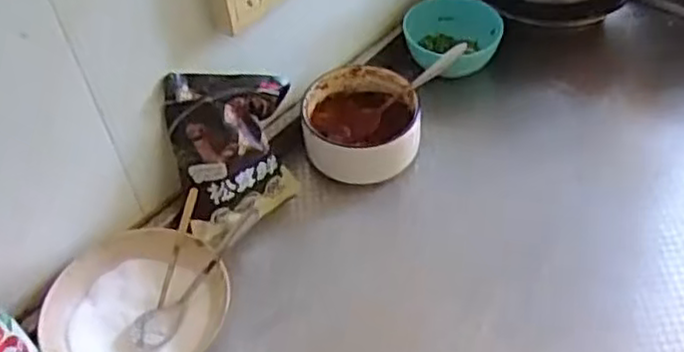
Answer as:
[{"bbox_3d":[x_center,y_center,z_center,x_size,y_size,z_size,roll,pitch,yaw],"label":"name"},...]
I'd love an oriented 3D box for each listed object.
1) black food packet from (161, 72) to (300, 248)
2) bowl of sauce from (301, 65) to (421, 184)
[{"bbox_3d":[-0.108,-0.021,0.709,0.126,0.181,0.057,-27,52,-19],"label":"black food packet"},{"bbox_3d":[0.023,-0.051,0.785,0.120,0.075,0.119,-2,49,2],"label":"bowl of sauce"}]

